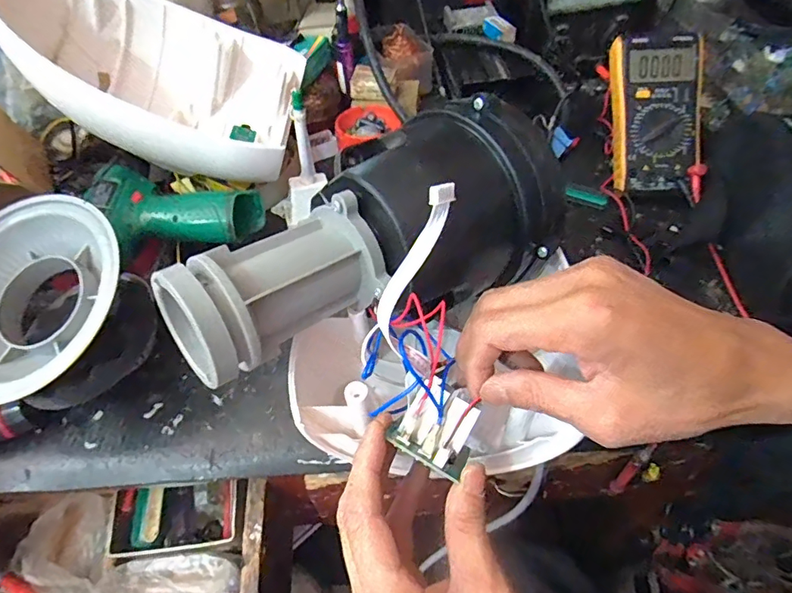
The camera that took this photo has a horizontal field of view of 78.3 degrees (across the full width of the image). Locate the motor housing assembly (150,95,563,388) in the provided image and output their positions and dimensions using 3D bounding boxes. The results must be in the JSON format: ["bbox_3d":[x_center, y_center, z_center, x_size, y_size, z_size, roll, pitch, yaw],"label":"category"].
[{"bbox_3d":[-0.003,-0.028,0.297,0.244,0.097,0.107,-38,58,-25],"label":"motor housing assembly"}]

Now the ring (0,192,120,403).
[{"bbox_3d":[-0.268,0.002,0.362,0.137,0.049,0.155,22,75,11],"label":"ring"}]

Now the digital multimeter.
[{"bbox_3d":[0.270,-0.189,0.501,0.087,0.030,0.170,0,88,9],"label":"digital multimeter"}]

